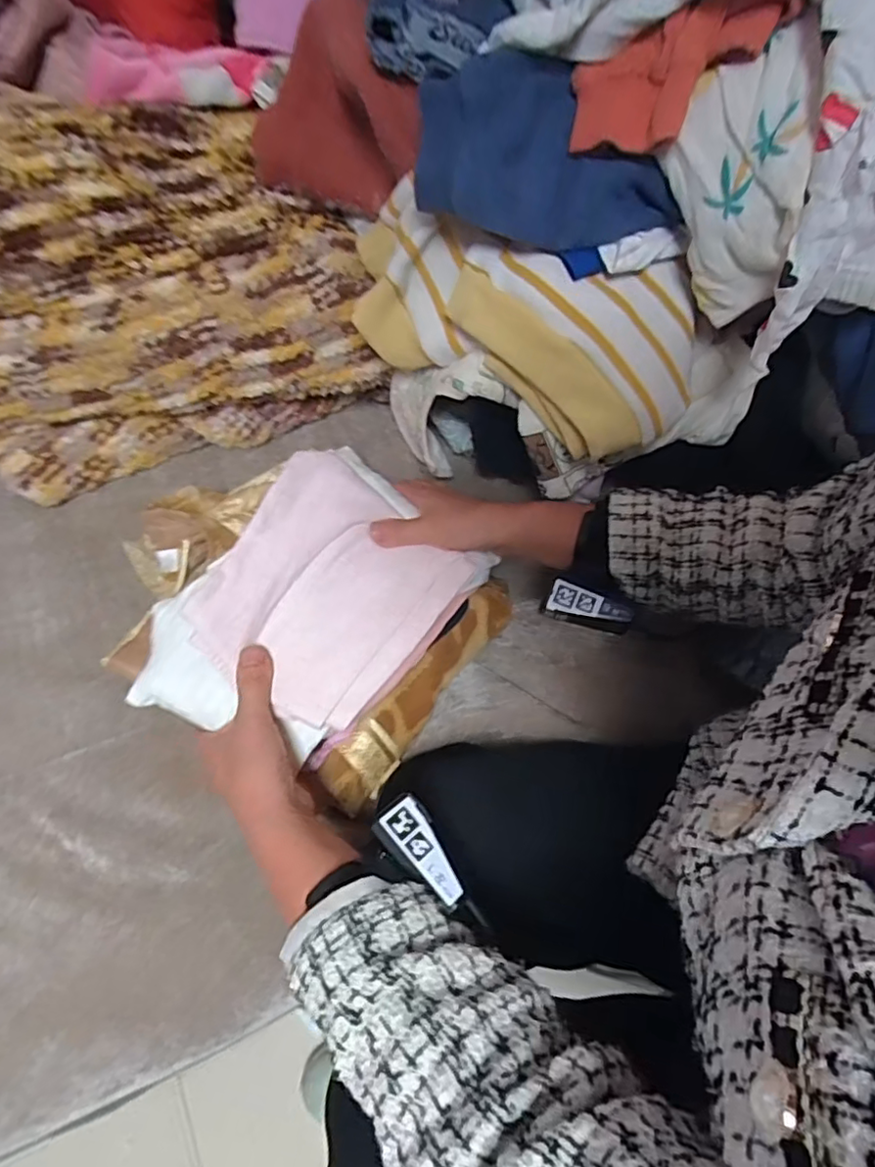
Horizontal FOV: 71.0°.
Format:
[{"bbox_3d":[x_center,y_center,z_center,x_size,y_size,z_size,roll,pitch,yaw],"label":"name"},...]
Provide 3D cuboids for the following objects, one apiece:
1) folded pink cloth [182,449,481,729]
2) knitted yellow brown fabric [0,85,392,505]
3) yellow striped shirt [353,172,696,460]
[{"bbox_3d":[-0.080,0.002,0.459,0.152,0.025,0.177,36,67,-3],"label":"folded pink cloth"},{"bbox_3d":[-0.259,-0.282,0.554,0.347,0.183,0.289,-16,70,-6],"label":"knitted yellow brown fabric"},{"bbox_3d":[0.056,-0.198,0.459,0.279,0.087,0.114,26,72,9],"label":"yellow striped shirt"}]

